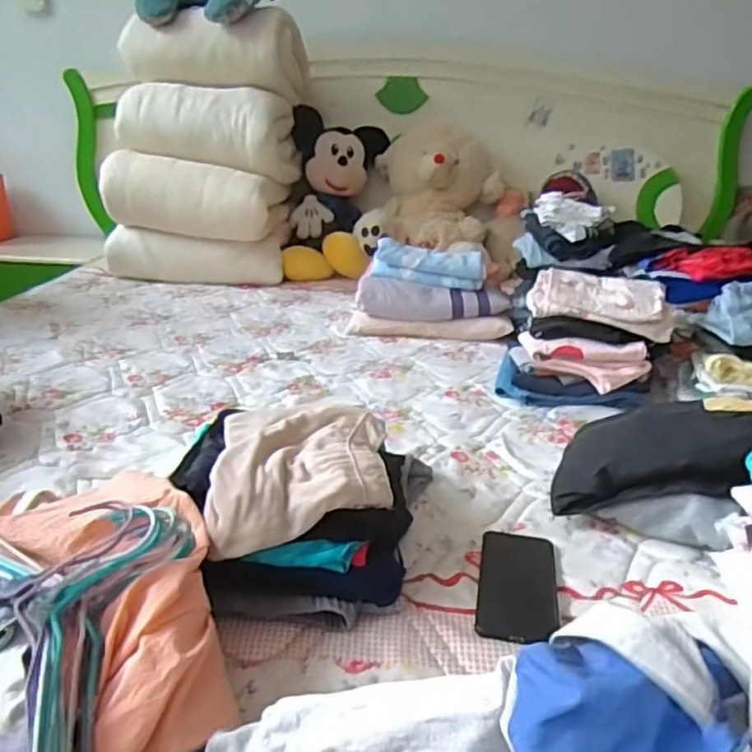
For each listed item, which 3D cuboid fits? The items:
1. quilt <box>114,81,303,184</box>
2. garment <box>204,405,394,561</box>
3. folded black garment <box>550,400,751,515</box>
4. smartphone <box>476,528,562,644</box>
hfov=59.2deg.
[{"bbox_3d":[-0.442,-0.669,1.810,0.431,0.207,0.296,3,22,2],"label":"quilt"},{"bbox_3d":[-0.077,0.093,0.703,0.175,0.051,0.227,0,22,-6],"label":"garment"},{"bbox_3d":[0.372,0.083,0.827,0.291,0.059,0.219,-18,14,24],"label":"folded black garment"},{"bbox_3d":[0.147,0.214,0.682,0.080,0.014,0.154,6,22,10],"label":"smartphone"}]

